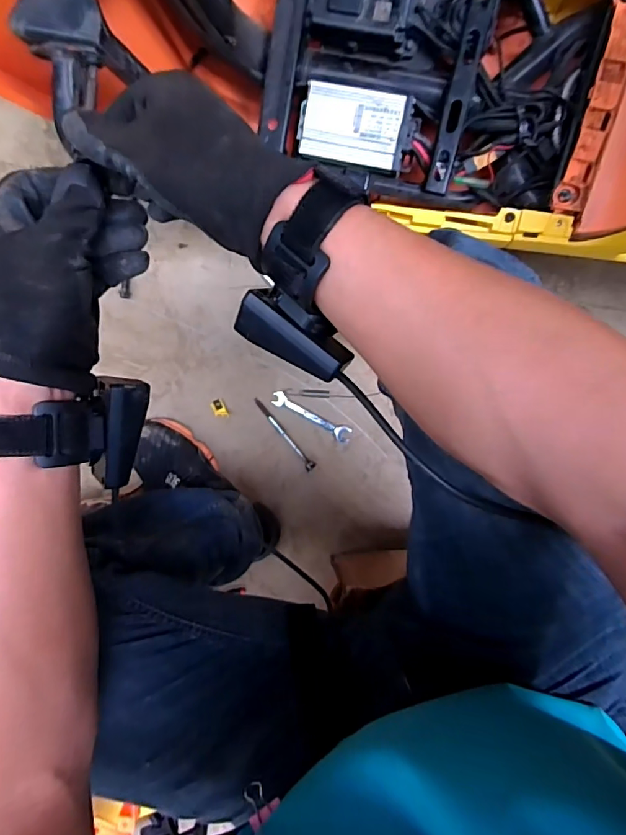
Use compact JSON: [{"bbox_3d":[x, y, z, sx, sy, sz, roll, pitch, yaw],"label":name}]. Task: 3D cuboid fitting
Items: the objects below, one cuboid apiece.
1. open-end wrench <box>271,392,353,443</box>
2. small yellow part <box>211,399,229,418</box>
[{"bbox_3d":[-0.002,0.000,0.740,0.134,0.004,0.025,28,95,-4],"label":"open-end wrench"},{"bbox_3d":[-0.144,-0.014,0.735,0.021,0.004,0.030,-20,97,1],"label":"small yellow part"}]

